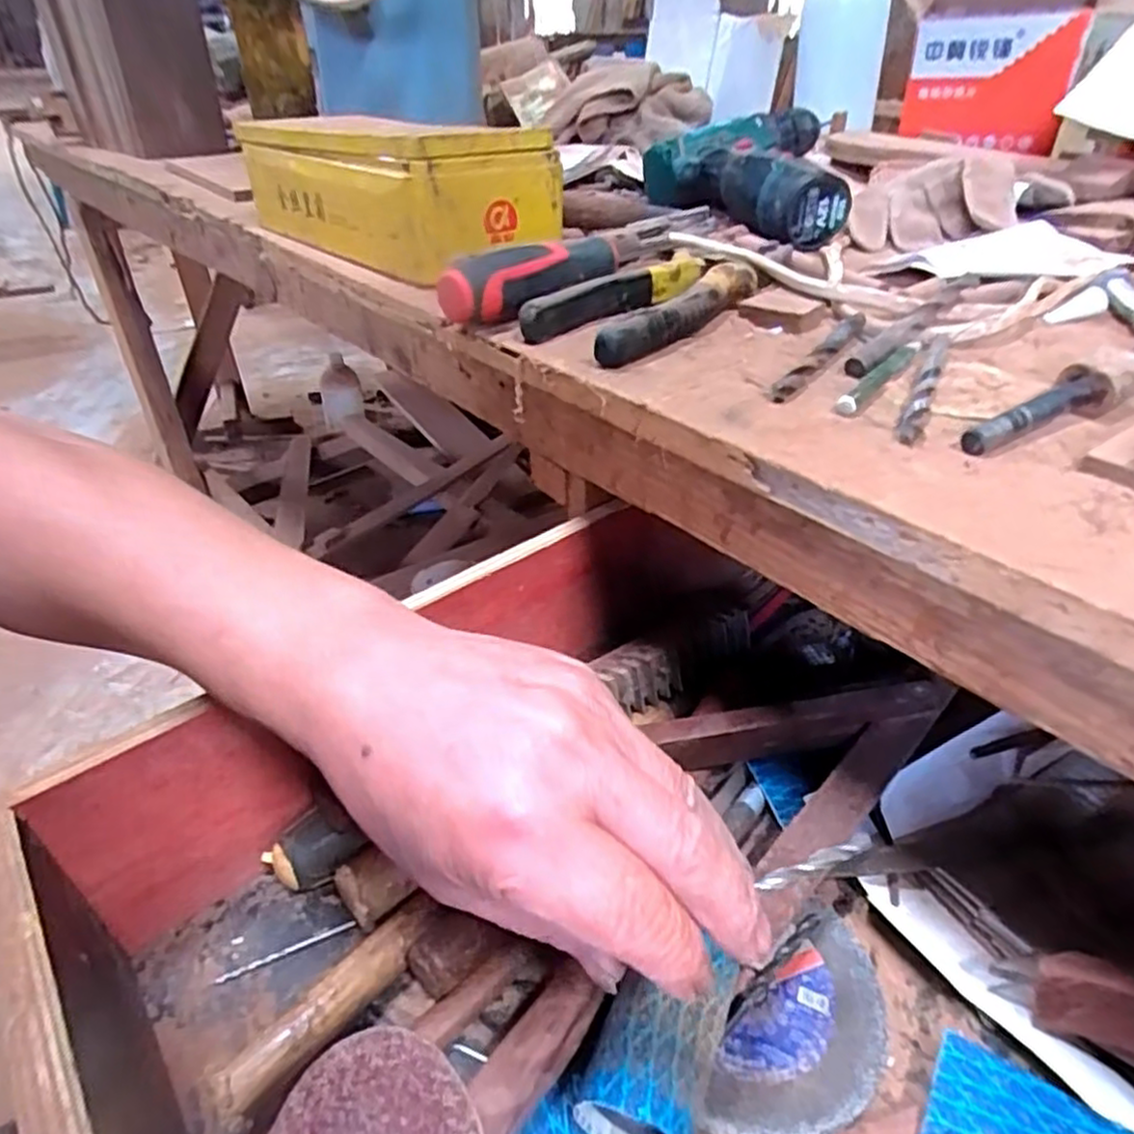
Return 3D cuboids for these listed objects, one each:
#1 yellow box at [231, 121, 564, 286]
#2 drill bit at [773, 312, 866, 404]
[{"bbox_3d":[-0.117,-0.255,0.481,0.111,0.074,0.230,-31,46,-32],"label":"yellow box"},{"bbox_3d":[0.113,-0.094,0.315,0.008,0.006,0.098,23,44,28],"label":"drill bit"}]

